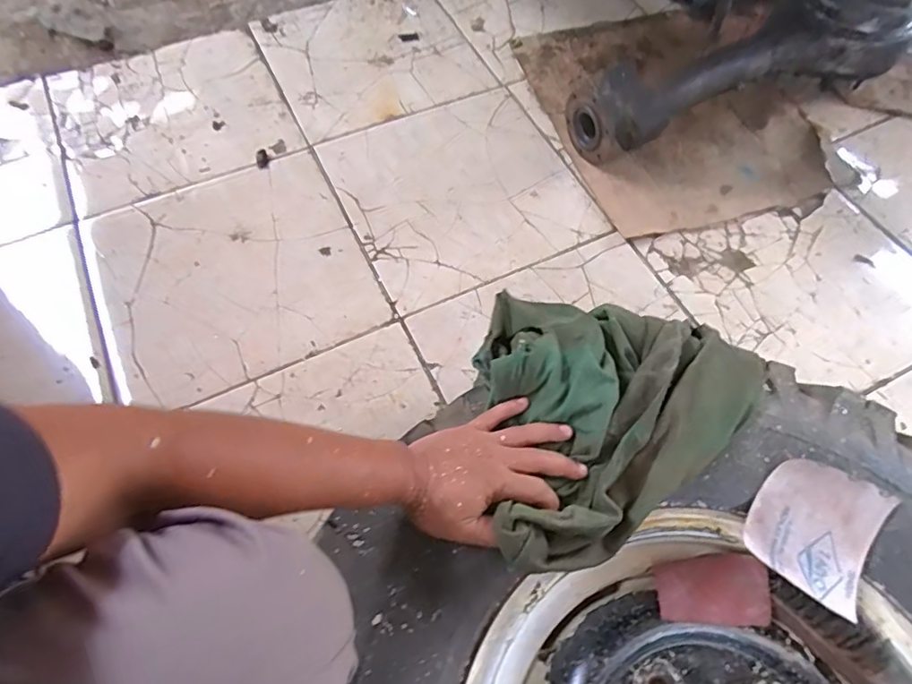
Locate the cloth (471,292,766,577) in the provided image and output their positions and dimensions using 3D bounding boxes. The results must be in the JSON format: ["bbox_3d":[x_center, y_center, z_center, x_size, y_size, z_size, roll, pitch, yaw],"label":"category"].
[{"bbox_3d":[0.169,0.061,0.501,0.280,0.061,0.268,-4,63,-3],"label":"cloth"}]

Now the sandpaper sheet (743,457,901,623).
[{"bbox_3d":[0.322,0.168,0.473,0.098,0.019,0.110,26,81,15],"label":"sandpaper sheet"}]

